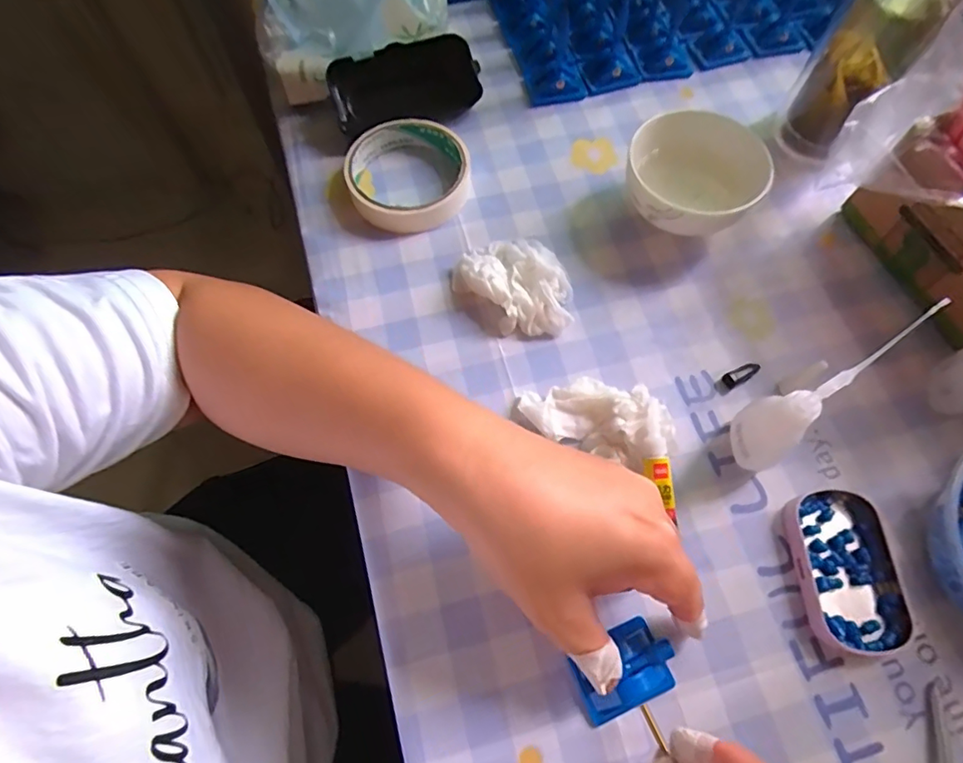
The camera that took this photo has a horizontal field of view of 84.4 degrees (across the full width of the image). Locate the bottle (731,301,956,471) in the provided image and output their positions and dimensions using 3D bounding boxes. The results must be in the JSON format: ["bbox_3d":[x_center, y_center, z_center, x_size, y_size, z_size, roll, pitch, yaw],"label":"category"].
[{"bbox_3d":[0.156,0.009,0.248,0.031,0.134,0.030,-26,68,-10],"label":"bottle"}]

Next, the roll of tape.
[{"bbox_3d":[-0.052,-0.148,0.378,0.085,0.022,0.087,0,66,1],"label":"roll of tape"}]

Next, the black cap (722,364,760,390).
[{"bbox_3d":[0.158,-0.004,0.322,0.022,0.010,0.009,-26,68,-10],"label":"black cap"}]

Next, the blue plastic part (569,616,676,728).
[{"bbox_3d":[0.069,0.140,0.257,0.048,0.012,0.034,-23,68,-9],"label":"blue plastic part"}]

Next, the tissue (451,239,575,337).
[{"bbox_3d":[0.027,-0.063,0.341,0.062,0.023,0.077,-40,72,-15],"label":"tissue"}]

